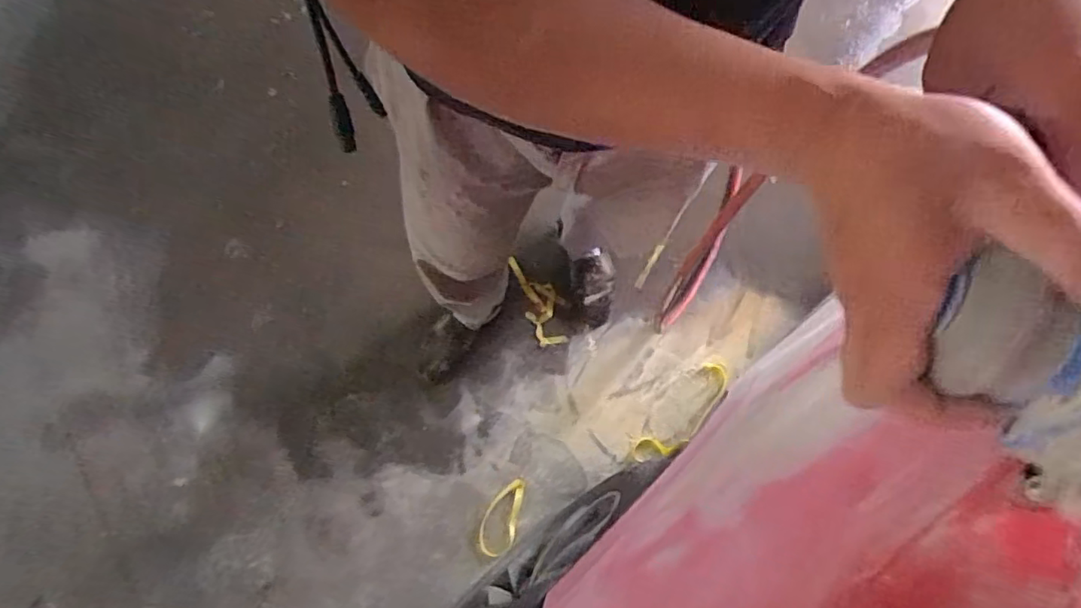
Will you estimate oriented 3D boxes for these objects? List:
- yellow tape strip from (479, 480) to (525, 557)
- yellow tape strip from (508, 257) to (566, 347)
[{"bbox_3d":[-0.085,0.450,1.250,0.073,0.012,0.160,11,76,4],"label":"yellow tape strip"},{"bbox_3d":[-0.003,-0.012,1.360,0.085,0.019,0.218,-27,90,-6],"label":"yellow tape strip"}]

